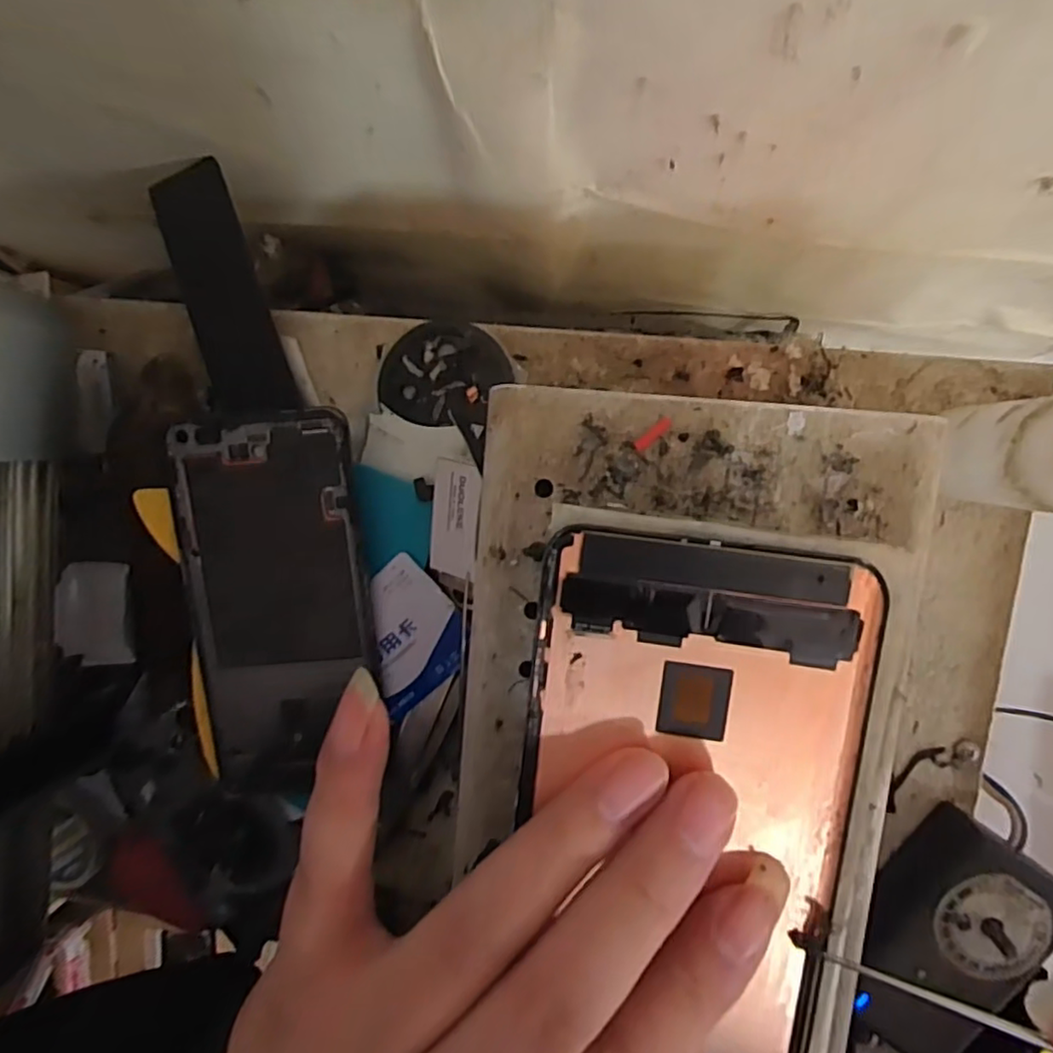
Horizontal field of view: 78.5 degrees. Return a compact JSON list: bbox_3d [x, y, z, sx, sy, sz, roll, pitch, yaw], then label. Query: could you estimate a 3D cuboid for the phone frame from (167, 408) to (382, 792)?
[{"bbox_3d":[-0.103,0.035,0.272,0.072,0.009,0.162,-3,101,1],"label":"phone frame"}]

